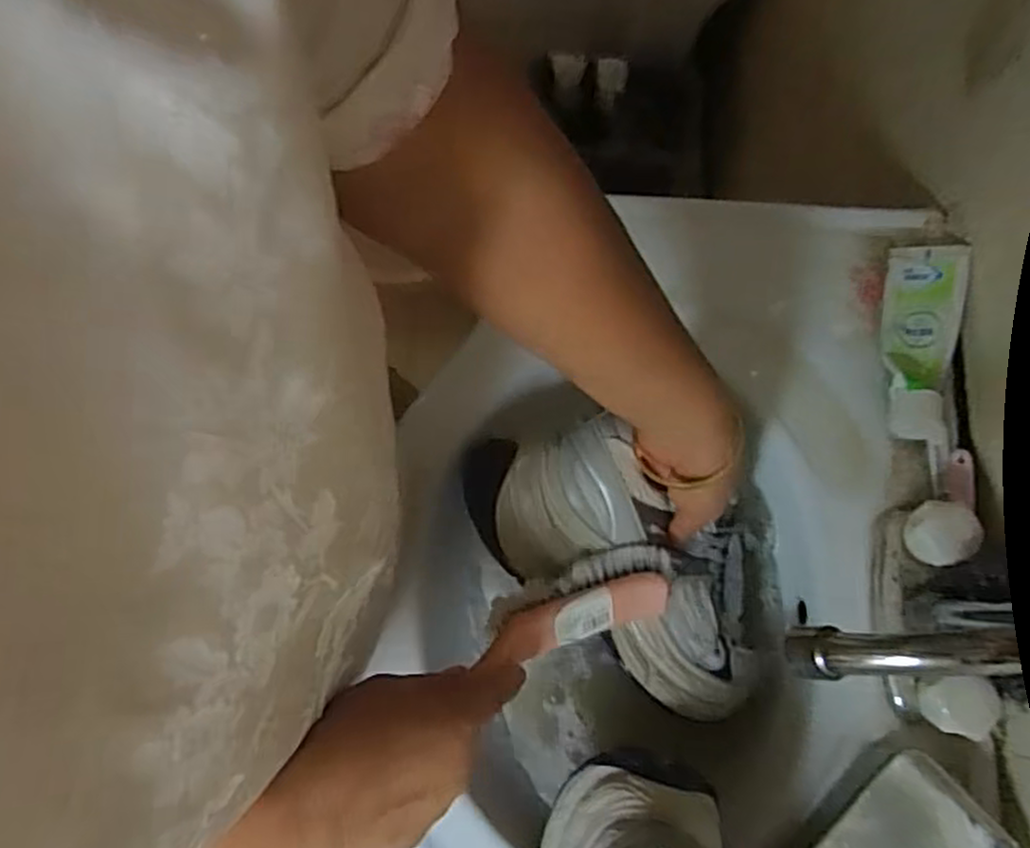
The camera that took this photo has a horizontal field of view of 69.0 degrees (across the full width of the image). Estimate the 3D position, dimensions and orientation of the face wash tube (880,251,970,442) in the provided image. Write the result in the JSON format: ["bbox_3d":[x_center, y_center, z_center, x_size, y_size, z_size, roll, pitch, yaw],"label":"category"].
[{"bbox_3d":[0.289,-0.063,0.533,0.045,0.025,0.142,12,76,4],"label":"face wash tube"}]

